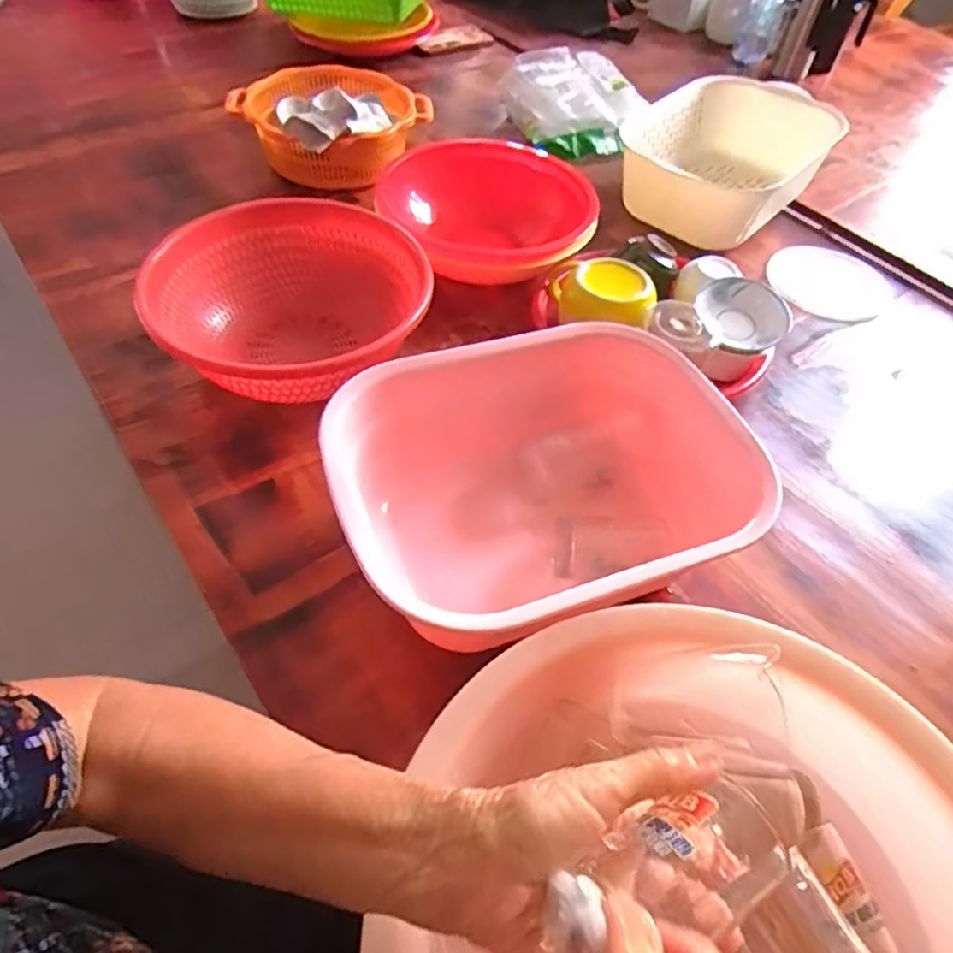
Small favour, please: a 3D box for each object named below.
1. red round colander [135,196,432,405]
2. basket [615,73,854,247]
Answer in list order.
[{"bbox_3d":[-0.177,-0.157,0.625,0.233,0.095,0.252,2,51,-3],"label":"red round colander"},{"bbox_3d":[0.331,-0.429,0.869,0.220,0.104,0.254,37,57,22],"label":"basket"}]

